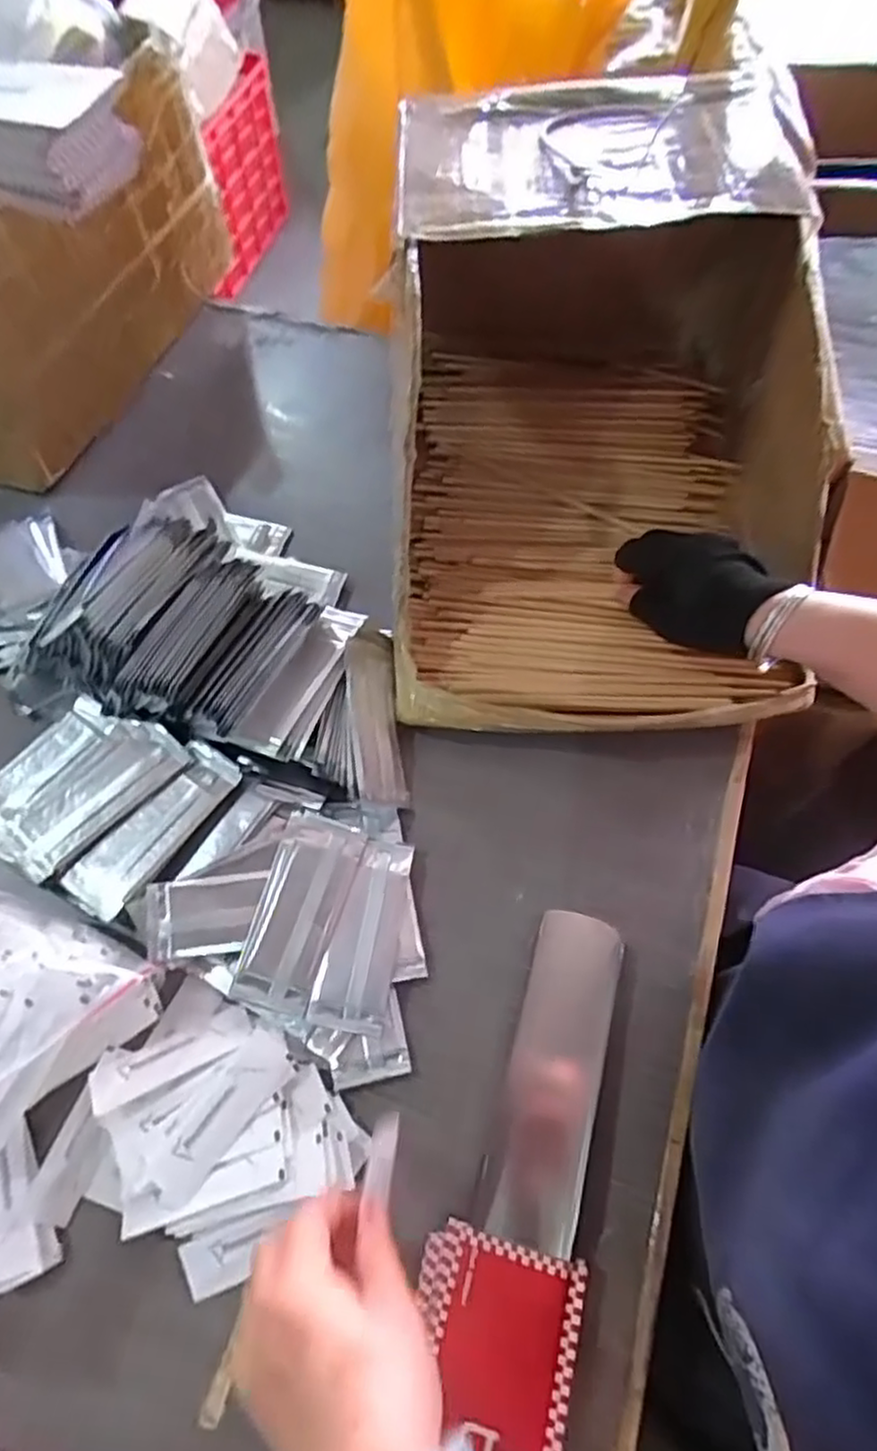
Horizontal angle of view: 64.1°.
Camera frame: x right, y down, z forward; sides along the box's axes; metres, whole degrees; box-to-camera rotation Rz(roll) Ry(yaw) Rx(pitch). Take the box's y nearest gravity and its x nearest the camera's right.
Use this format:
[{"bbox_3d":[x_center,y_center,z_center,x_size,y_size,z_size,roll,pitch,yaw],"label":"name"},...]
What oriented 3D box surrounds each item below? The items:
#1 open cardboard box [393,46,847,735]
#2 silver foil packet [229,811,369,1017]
[{"bbox_3d":[0.126,-0.250,0.531,0.304,0.228,0.461,-1,63,0],"label":"open cardboard box"},{"bbox_3d":[-0.092,0.120,0.459,0.053,0.009,0.121,16,62,5],"label":"silver foil packet"}]

